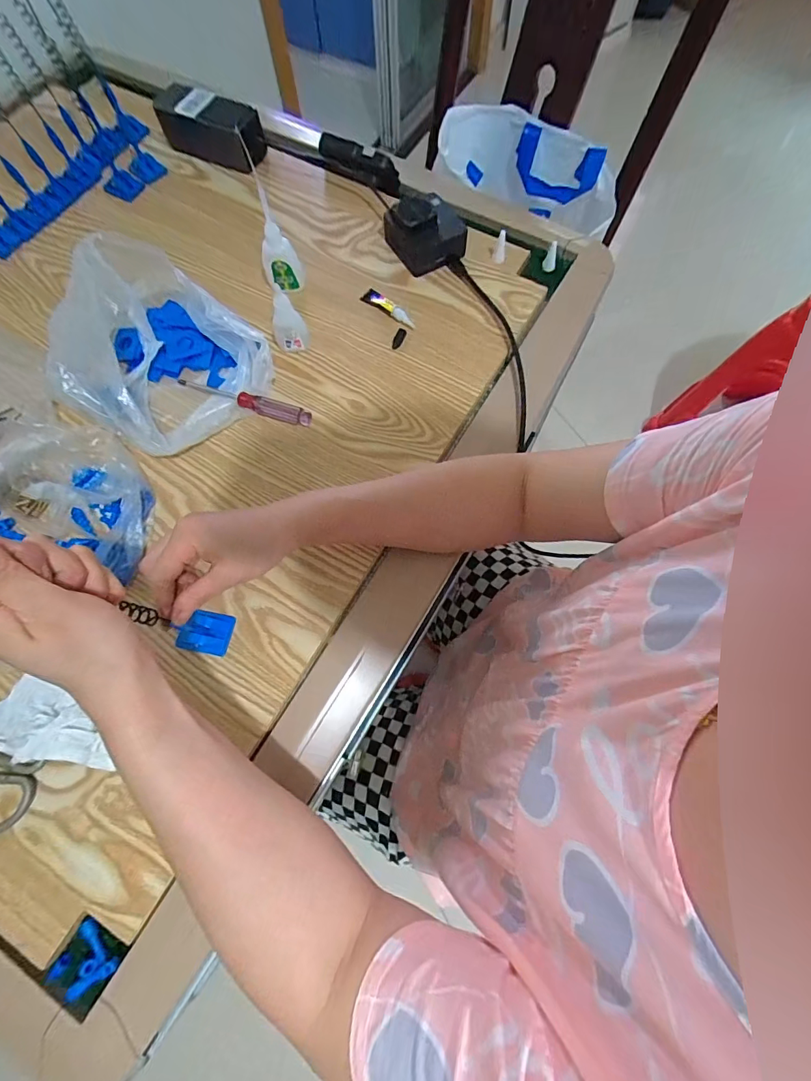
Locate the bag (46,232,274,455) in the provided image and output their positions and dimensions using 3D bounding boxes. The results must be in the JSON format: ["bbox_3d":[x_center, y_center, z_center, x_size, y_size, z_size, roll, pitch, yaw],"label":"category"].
[{"bbox_3d":[-0.257,-0.192,0.434,0.208,0.086,0.159,38,75,13],"label":"bag"}]

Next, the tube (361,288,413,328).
[{"bbox_3d":[-0.019,-0.261,0.494,0.074,0.008,0.016,39,76,13],"label":"tube"}]

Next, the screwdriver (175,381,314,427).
[{"bbox_3d":[-0.167,-0.143,0.452,0.149,0.013,0.016,17,72,6],"label":"screwdriver"}]

